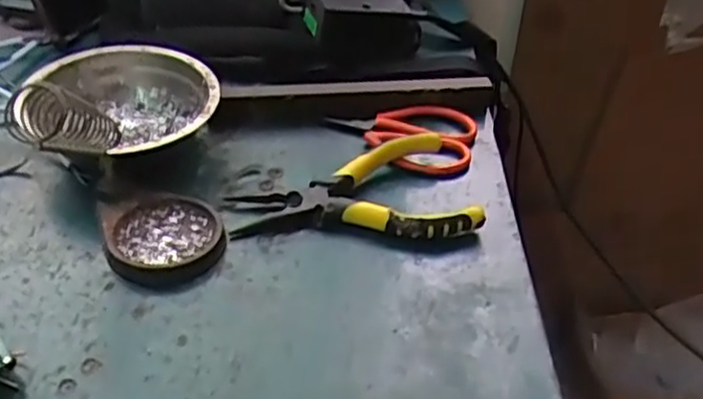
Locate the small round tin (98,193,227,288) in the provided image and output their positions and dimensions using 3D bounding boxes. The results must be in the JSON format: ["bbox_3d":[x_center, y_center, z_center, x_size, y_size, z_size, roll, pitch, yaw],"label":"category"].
[{"bbox_3d":[-0.111,0.022,0.406,0.067,0.013,0.071,2,39,-2],"label":"small round tin"}]

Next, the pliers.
[{"bbox_3d":[0.001,-0.010,0.440,0.153,0.026,0.078,1,39,-3],"label":"pliers"}]

